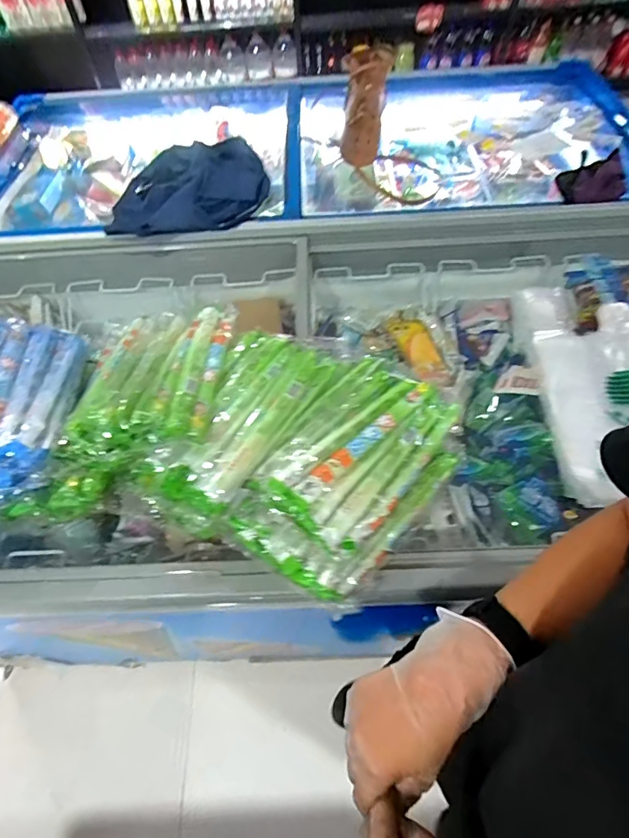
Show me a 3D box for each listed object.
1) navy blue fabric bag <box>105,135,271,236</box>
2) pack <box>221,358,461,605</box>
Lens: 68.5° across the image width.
[{"bbox_3d":[-0.298,-0.572,1.122,0.332,0.104,0.342,-1,57,2],"label":"navy blue fabric bag"},{"bbox_3d":[0.058,0.067,0.635,0.197,0.107,0.340,33,64,22],"label":"pack"}]

